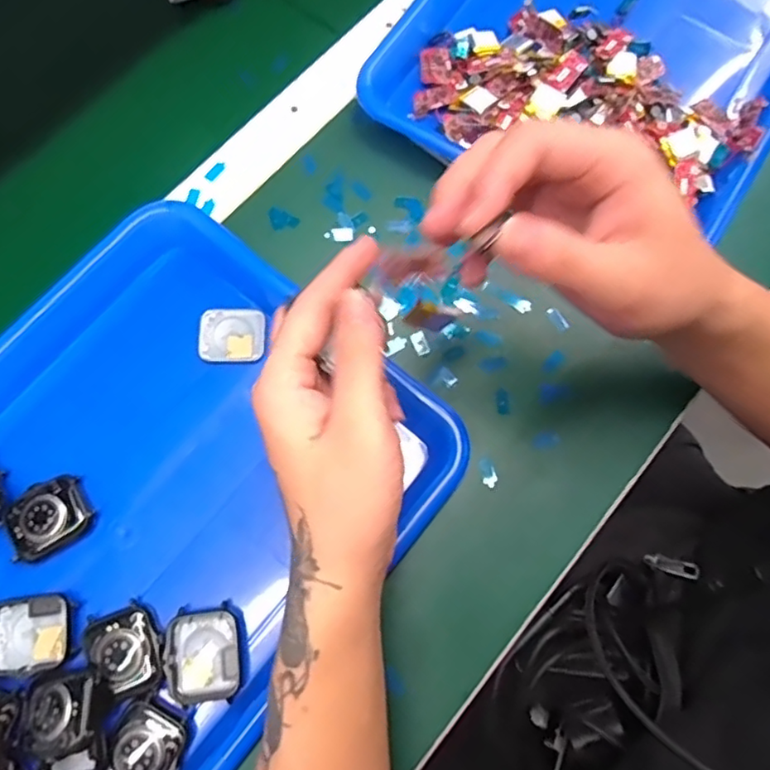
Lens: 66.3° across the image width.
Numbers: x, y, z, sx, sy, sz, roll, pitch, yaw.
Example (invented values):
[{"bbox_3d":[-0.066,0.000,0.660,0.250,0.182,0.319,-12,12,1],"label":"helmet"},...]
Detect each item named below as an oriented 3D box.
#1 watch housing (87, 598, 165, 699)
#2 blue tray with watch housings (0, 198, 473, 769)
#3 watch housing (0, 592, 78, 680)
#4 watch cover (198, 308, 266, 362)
[{"bbox_3d":[-0.134,0.139,0.307,0.033,0.010,0.044,-32,77,-8],"label":"watch housing"},{"bbox_3d":[-0.147,0.076,0.321,0.256,0.040,0.324,40,79,10],"label":"blue tray with watch housings"},{"bbox_3d":[-0.186,0.131,0.308,0.046,0.007,0.037,-15,76,-4],"label":"watch housing"},{"bbox_3d":[-0.093,-0.031,0.357,0.039,0.006,0.033,-2,75,0],"label":"watch cover"}]

